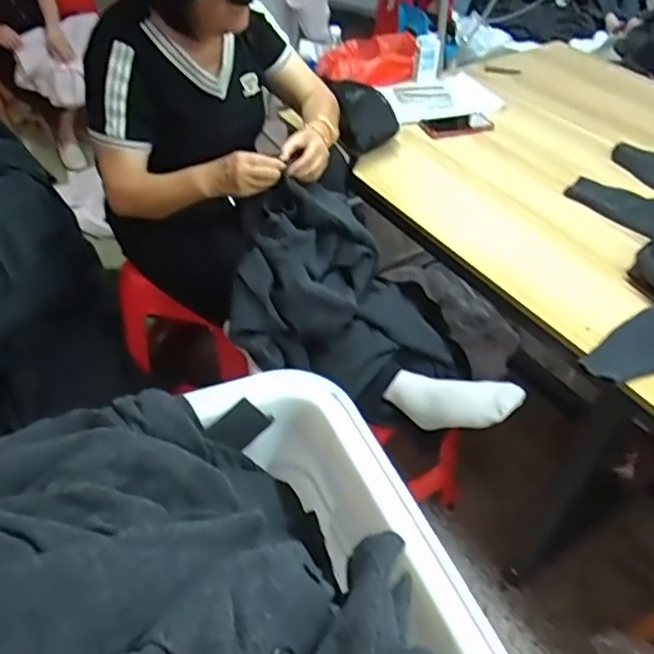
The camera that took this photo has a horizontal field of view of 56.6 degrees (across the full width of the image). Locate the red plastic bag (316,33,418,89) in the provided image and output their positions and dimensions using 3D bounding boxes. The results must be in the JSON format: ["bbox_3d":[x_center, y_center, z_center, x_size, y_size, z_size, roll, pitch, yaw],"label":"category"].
[{"bbox_3d":[0.115,-0.742,1.689,0.269,0.085,0.240,2,44,0],"label":"red plastic bag"}]

